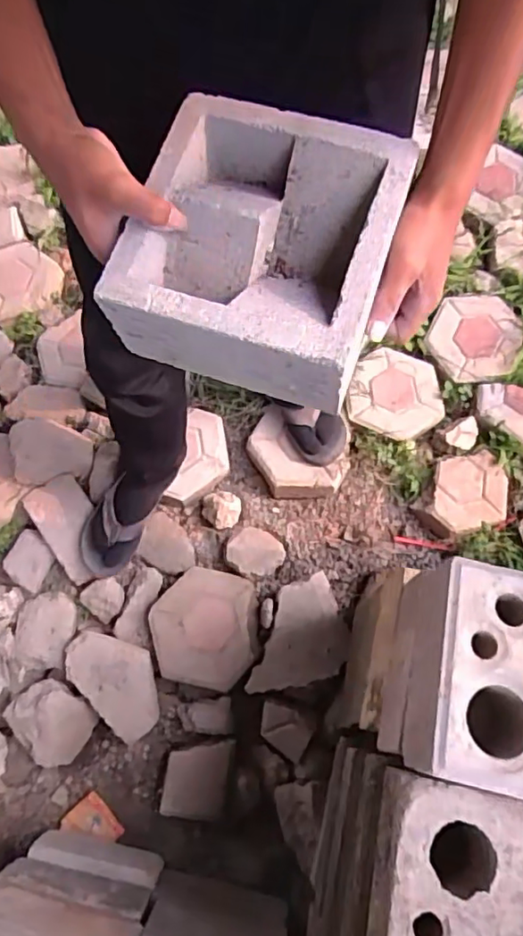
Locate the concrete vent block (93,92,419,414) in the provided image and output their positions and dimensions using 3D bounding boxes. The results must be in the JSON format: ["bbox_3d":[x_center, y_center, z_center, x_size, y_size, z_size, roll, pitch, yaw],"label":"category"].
[{"bbox_3d":[0.000,-0.173,0.472,0.193,0.115,0.193,18,68,11],"label":"concrete vent block"}]

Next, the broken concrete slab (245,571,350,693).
[{"bbox_3d":[0.052,0.300,1.017,0.198,0.038,0.168,-19,70,-5],"label":"broken concrete slab"}]

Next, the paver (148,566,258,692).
[{"bbox_3d":[-0.105,0.286,1.028,0.184,0.044,0.203,4,69,3],"label":"paver"}]

